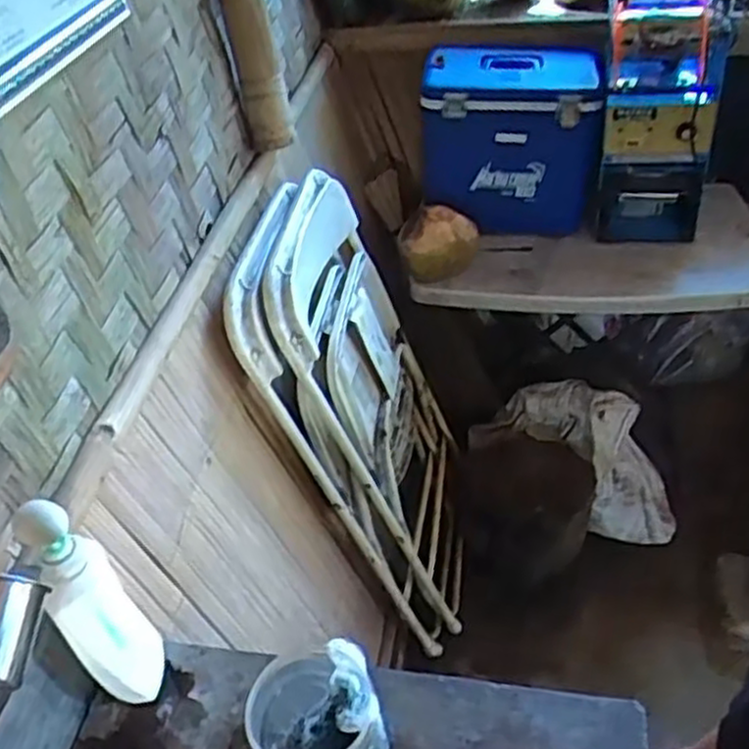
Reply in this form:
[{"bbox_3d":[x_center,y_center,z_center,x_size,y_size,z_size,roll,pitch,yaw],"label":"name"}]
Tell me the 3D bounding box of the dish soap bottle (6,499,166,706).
[{"bbox_3d":[-0.243,0.211,0.700,0.068,0.228,0.062,-29,47,-24],"label":"dish soap bottle"}]

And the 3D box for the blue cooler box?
[{"bbox_3d":[0.285,-0.508,1.695,0.374,0.324,0.221,6,43,12],"label":"blue cooler box"}]

